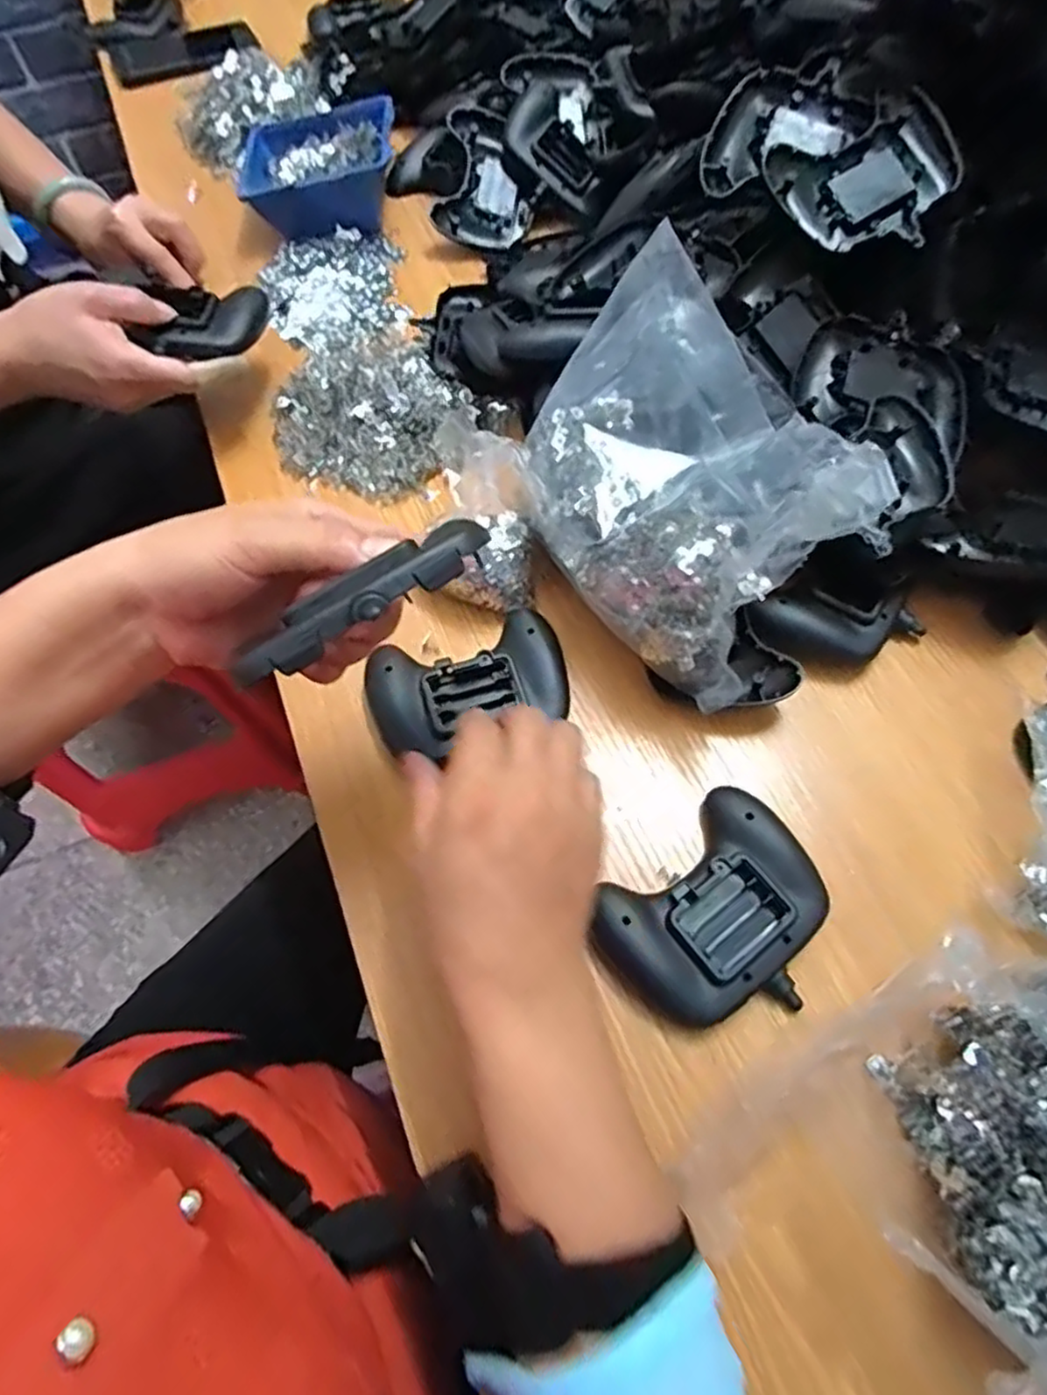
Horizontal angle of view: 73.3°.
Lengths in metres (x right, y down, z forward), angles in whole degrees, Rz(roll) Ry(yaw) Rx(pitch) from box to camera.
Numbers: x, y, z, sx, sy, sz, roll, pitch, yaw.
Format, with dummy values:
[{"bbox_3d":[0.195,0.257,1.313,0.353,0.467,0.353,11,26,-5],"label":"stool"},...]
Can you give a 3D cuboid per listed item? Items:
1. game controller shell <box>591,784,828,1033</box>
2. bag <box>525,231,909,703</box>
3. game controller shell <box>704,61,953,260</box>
[{"bbox_3d":[0.103,0.115,0.370,0.115,0.027,0.095,-36,68,-16],"label":"game controller shell"},{"bbox_3d":[0.086,-0.112,0.403,0.122,0.165,0.206,-32,67,-14],"label":"bag"},{"bbox_3d":[0.215,-0.376,0.487,0.161,0.041,0.120,34,69,17],"label":"game controller shell"}]

